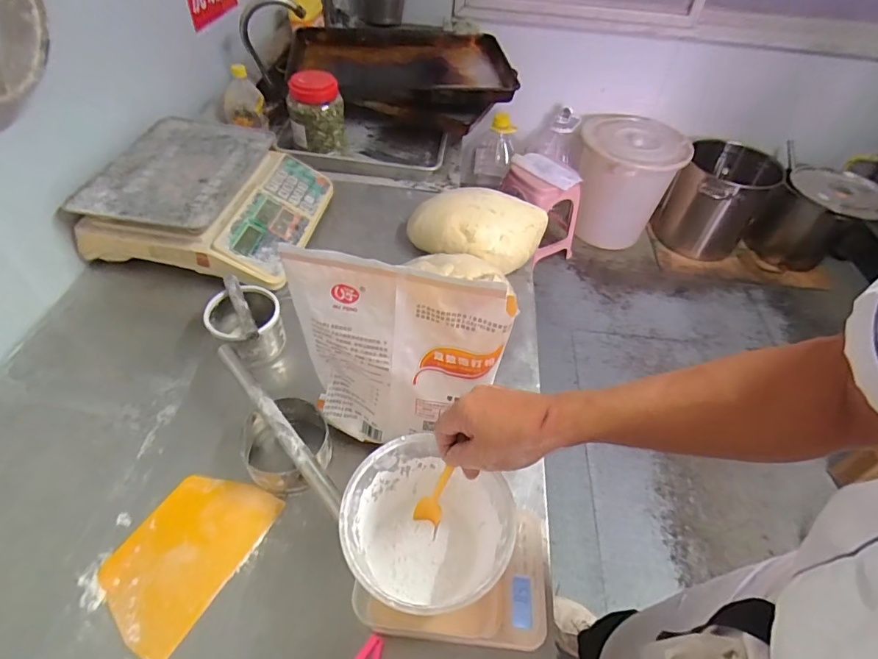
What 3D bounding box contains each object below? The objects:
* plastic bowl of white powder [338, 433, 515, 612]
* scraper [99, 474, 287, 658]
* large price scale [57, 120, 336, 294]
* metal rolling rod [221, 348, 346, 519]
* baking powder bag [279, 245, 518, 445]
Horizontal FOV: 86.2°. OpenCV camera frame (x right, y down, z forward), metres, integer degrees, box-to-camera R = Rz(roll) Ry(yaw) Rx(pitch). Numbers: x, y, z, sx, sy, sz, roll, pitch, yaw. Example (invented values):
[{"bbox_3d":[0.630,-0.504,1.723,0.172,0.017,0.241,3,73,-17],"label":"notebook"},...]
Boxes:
[{"bbox_3d":[-0.013,0.212,0.487,0.161,0.107,0.152,3,47,-3],"label":"plastic bowl of white powder"},{"bbox_3d":[-0.301,0.259,0.556,0.135,0.011,0.190,22,53,18],"label":"scraper"},{"bbox_3d":[-0.423,-0.254,0.896,0.377,0.096,0.350,12,47,6],"label":"large price scale"},{"bbox_3d":[-0.207,0.113,0.592,0.022,0.016,0.292,-31,57,-29],"label":"metal rolling rod"},{"bbox_3d":[-0.051,0.039,0.539,0.243,0.258,0.055,11,47,5],"label":"baking powder bag"}]

